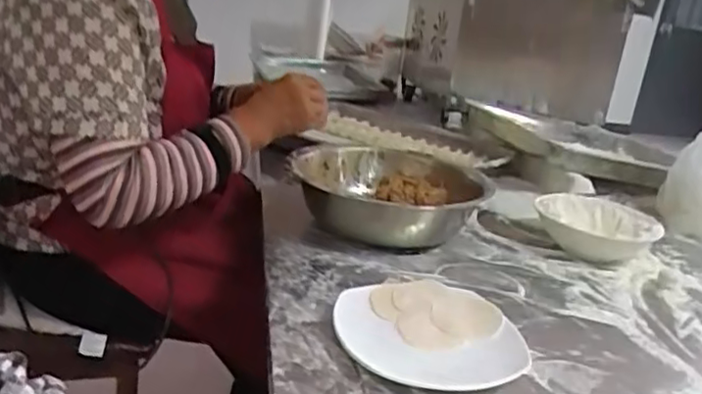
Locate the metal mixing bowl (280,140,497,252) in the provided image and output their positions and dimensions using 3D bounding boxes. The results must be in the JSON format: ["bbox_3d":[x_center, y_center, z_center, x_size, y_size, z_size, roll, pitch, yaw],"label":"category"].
[{"bbox_3d":[0.051,-0.006,0.933,0.256,0.079,0.265,14,20,20],"label":"metal mixing bowl"}]

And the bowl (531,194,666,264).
[{"bbox_3d":[0.362,0.044,0.957,0.169,0.061,0.157,7,19,-2],"label":"bowl"}]

